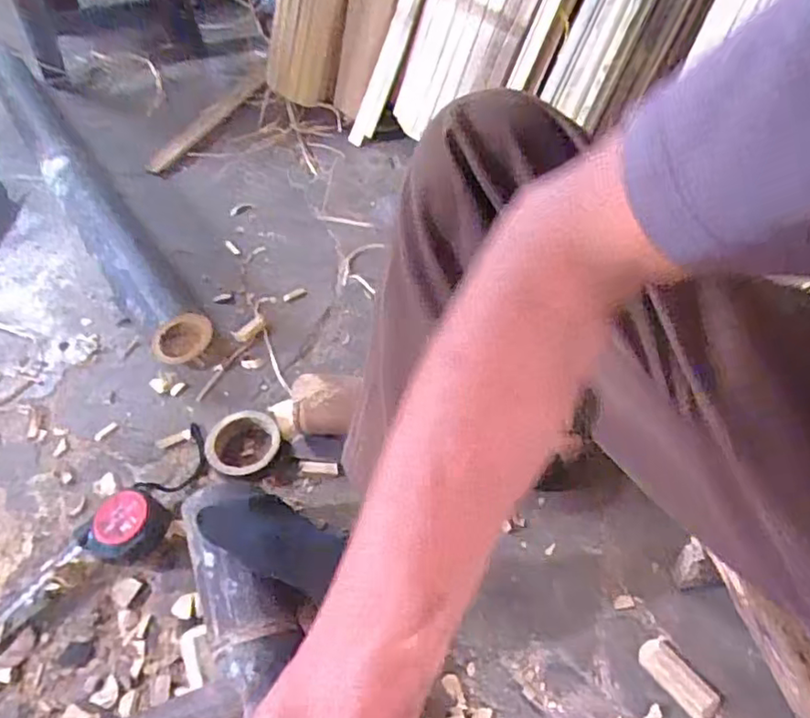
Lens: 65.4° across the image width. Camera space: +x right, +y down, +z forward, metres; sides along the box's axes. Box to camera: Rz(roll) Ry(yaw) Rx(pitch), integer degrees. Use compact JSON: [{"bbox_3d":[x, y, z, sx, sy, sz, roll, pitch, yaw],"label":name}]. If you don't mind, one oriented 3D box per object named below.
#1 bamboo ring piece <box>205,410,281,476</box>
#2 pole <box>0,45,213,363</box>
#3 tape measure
[{"bbox_3d":[-0.185,0.097,0.724,0.084,0.015,0.077,-19,63,-28],"label":"bamboo ring piece"},{"bbox_3d":[-0.545,-0.303,1.034,0.075,0.090,0.896,-31,56,-19],"label":"pole"},{"bbox_3d":[-0.290,0.174,0.655,0.063,0.053,0.082,32,60,26],"label":"tape measure"}]

